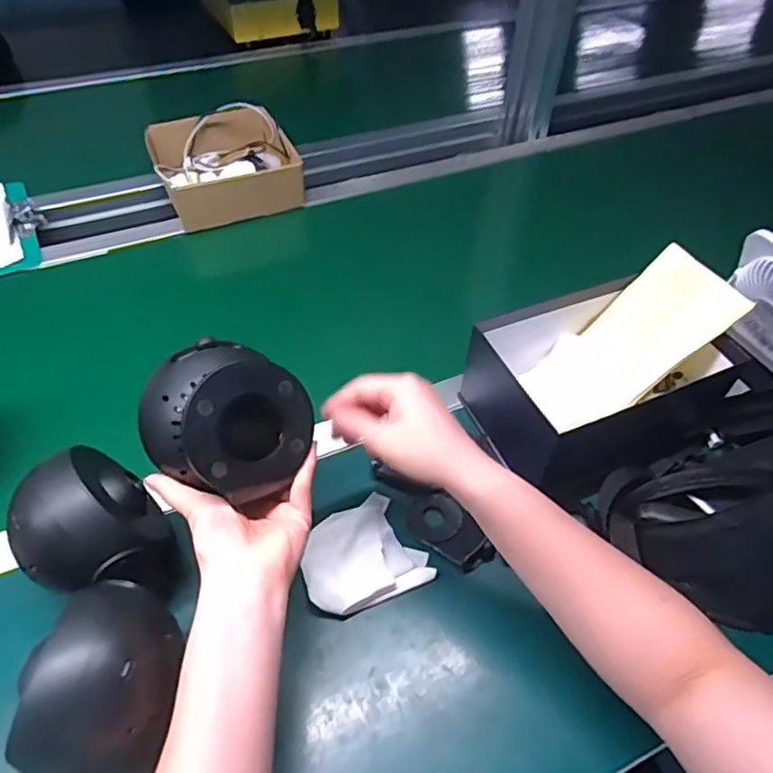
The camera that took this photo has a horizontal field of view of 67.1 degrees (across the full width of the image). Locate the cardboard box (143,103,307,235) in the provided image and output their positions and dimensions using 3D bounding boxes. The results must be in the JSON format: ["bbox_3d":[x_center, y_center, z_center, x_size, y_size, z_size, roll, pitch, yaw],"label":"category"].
[{"bbox_3d":[-0.256,-0.348,0.917,0.200,0.089,0.187,-20,52,-18],"label":"cardboard box"}]

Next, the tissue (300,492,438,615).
[{"bbox_3d":[-0.025,0.153,0.538,0.106,0.020,0.098,-20,52,-17],"label":"tissue"}]

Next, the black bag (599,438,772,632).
[{"bbox_3d":[0.358,0.109,0.543,0.307,0.078,0.196,-11,50,-10],"label":"black bag"}]

